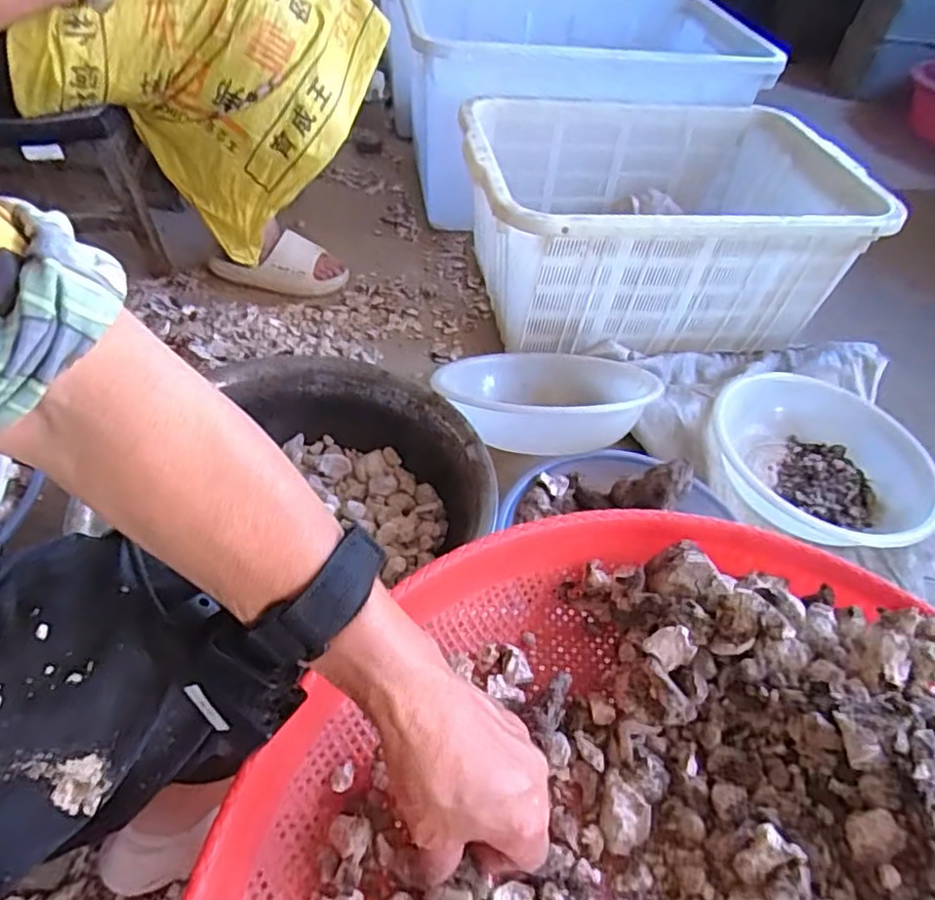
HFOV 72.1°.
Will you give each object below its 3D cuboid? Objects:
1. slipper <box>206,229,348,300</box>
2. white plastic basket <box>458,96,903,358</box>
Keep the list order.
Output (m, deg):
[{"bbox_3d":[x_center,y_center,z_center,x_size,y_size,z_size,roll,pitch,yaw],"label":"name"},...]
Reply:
[{"bbox_3d":[-0.346,-0.339,1.182,0.239,0.071,0.112,9,48,2],"label":"slipper"},{"bbox_3d":[0.326,-0.392,1.124,0.667,0.250,0.431,-2,48,-8],"label":"white plastic basket"}]

